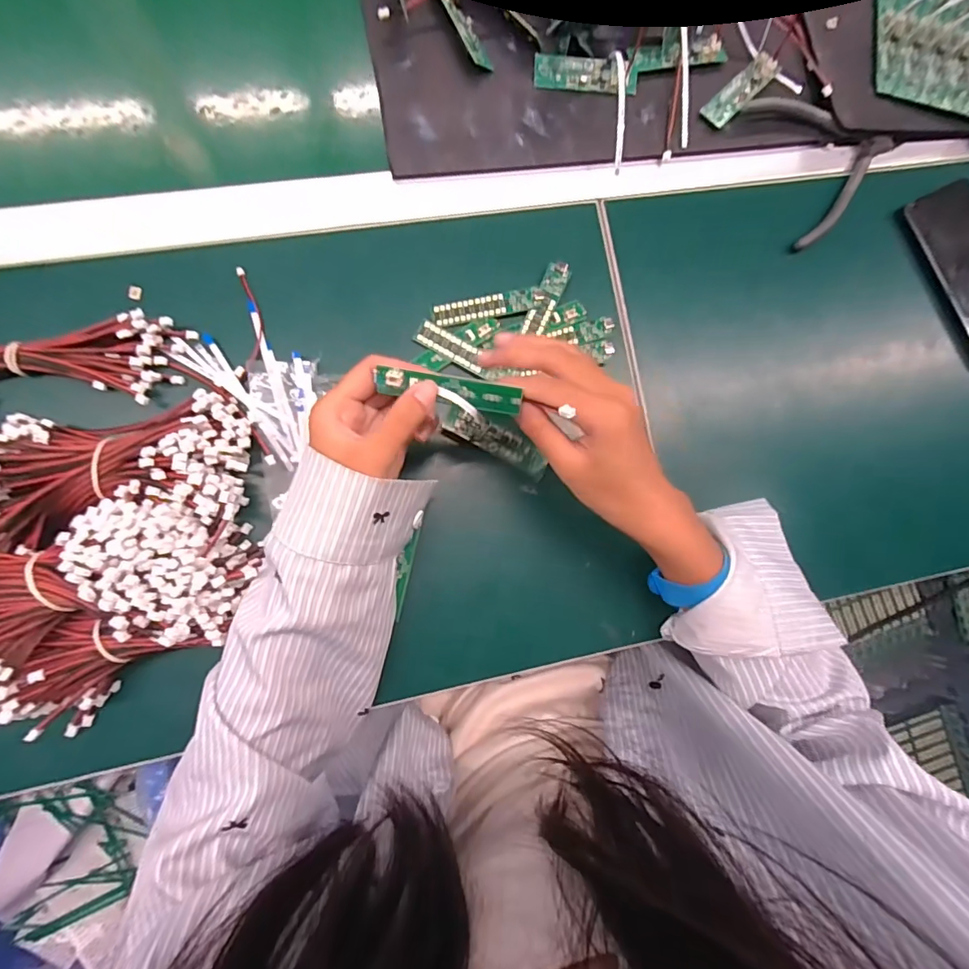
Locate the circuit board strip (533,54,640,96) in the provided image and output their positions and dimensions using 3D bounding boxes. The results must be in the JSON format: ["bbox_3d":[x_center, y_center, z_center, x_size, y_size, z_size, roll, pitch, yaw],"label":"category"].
[{"bbox_3d":[0.079,-0.318,0.383,0.081,0.006,0.023,2,88,-3],"label":"circuit board strip"}]

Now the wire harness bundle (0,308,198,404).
[{"bbox_3d":[-0.287,-0.083,0.321,0.172,0.037,0.057,-2,88,-5],"label":"wire harness bundle"}]

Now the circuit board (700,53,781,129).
[{"bbox_3d":[0.204,-0.314,0.395,0.071,0.005,0.023,-45,91,-4],"label":"circuit board"}]

